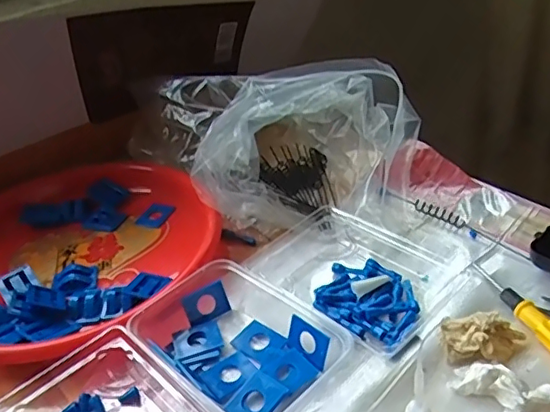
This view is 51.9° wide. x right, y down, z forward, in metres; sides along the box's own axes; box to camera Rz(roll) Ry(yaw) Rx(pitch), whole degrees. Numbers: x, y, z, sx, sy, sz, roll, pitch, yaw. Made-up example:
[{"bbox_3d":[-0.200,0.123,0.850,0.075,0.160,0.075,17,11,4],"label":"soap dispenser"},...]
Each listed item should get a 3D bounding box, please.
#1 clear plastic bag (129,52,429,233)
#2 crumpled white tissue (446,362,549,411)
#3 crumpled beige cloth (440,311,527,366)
[{"bbox_3d":[-0.022,-0.085,0.659,0.308,0.122,0.202,22,44,36],"label":"clear plastic bag"},{"bbox_3d":[0.160,0.129,0.396,0.070,0.028,0.033,23,45,37],"label":"crumpled white tissue"},{"bbox_3d":[0.163,0.101,0.439,0.064,0.025,0.036,-6,34,3],"label":"crumpled beige cloth"}]

